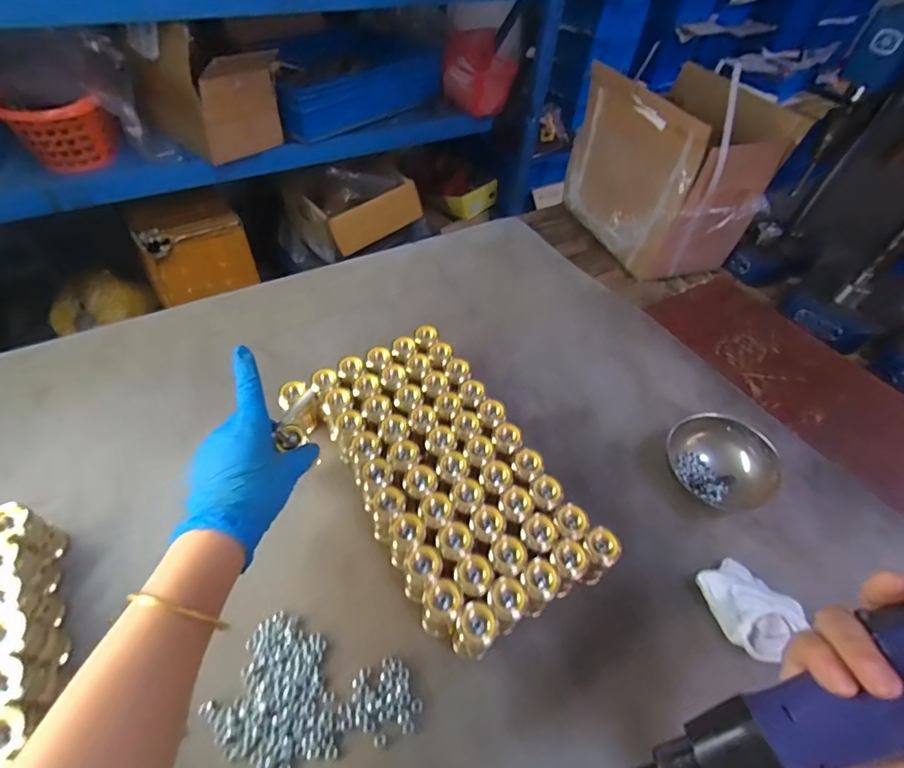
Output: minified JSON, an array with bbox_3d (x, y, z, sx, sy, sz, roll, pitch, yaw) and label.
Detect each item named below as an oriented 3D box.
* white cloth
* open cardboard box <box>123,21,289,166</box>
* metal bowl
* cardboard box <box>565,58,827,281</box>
[{"bbox_3d":[0.267,0.201,0.408,0.059,0.041,0.078,-11,55,-13],"label":"white cloth"},{"bbox_3d":[-0.511,-0.621,0.959,0.244,0.214,0.204,-28,58,-26],"label":"open cardboard box"},{"bbox_3d":[0.294,0.088,0.495,0.088,0.063,0.094,3,53,-4],"label":"metal bowl"},{"bbox_3d":[0.371,-0.374,0.765,0.200,0.233,0.295,-15,56,-17],"label":"cardboard box"}]

